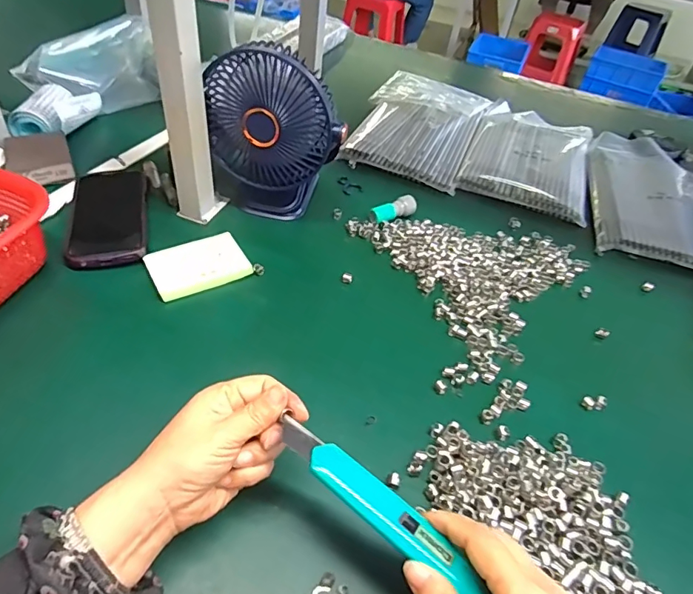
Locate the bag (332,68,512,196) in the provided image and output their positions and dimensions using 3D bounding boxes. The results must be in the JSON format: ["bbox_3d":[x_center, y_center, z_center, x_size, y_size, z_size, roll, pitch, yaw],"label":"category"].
[{"bbox_3d":[0.122,-0.288,0.785,0.204,0.043,0.335,21,44,15],"label":"bag"}]

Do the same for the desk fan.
[{"bbox_3d":[-0.083,-0.174,0.539,0.137,0.180,0.091,-4,44,-12],"label":"desk fan"}]

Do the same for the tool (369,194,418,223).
[{"bbox_3d":[0.059,-0.110,0.602,0.064,0.018,0.023,-19,49,-26],"label":"tool"}]

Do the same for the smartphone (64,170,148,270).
[{"bbox_3d":[-0.264,-0.095,0.536,0.077,0.008,0.176,-12,47,-11],"label":"smartphone"}]

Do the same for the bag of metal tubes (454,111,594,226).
[{"bbox_3d":[0.294,-0.230,0.769,0.179,0.023,0.307,19,44,12],"label":"bag of metal tubes"}]

